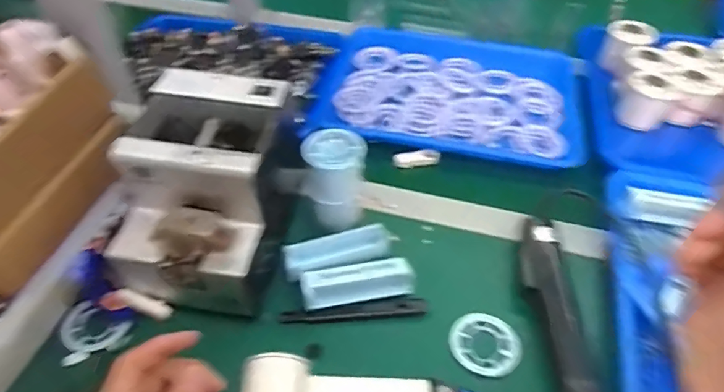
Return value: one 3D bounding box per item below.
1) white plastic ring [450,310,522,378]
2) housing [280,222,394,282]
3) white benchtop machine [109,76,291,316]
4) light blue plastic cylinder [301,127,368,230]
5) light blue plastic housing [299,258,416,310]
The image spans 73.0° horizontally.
[{"bbox_3d":[0.115,0.136,0.453,0.062,0.008,0.062,0,49,0],"label":"white plastic ring"},{"bbox_3d":[-0.024,0.053,0.492,0.110,0.023,0.034,-16,51,-14],"label":"housing"},{"bbox_3d":[-0.143,-0.006,0.468,0.130,0.141,0.181,8,50,7],"label":"white benchtop machine"},{"bbox_3d":[-0.027,-0.018,0.511,0.058,0.092,0.050,-3,49,-2],"label":"light blue plastic cylinder"},{"bbox_3d":[-0.004,0.083,0.473,0.108,0.018,0.033,-8,50,-7],"label":"light blue plastic housing"}]

